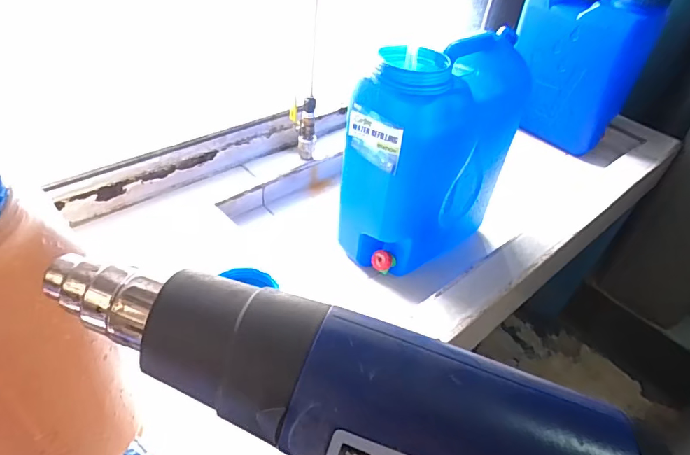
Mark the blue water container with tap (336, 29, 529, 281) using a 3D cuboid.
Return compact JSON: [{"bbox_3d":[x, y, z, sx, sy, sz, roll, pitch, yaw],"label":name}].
[{"bbox_3d":[0.162,-0.130,0.836,0.304,0.366,0.152,-24,50,-30],"label":"blue water container with tap"}]

